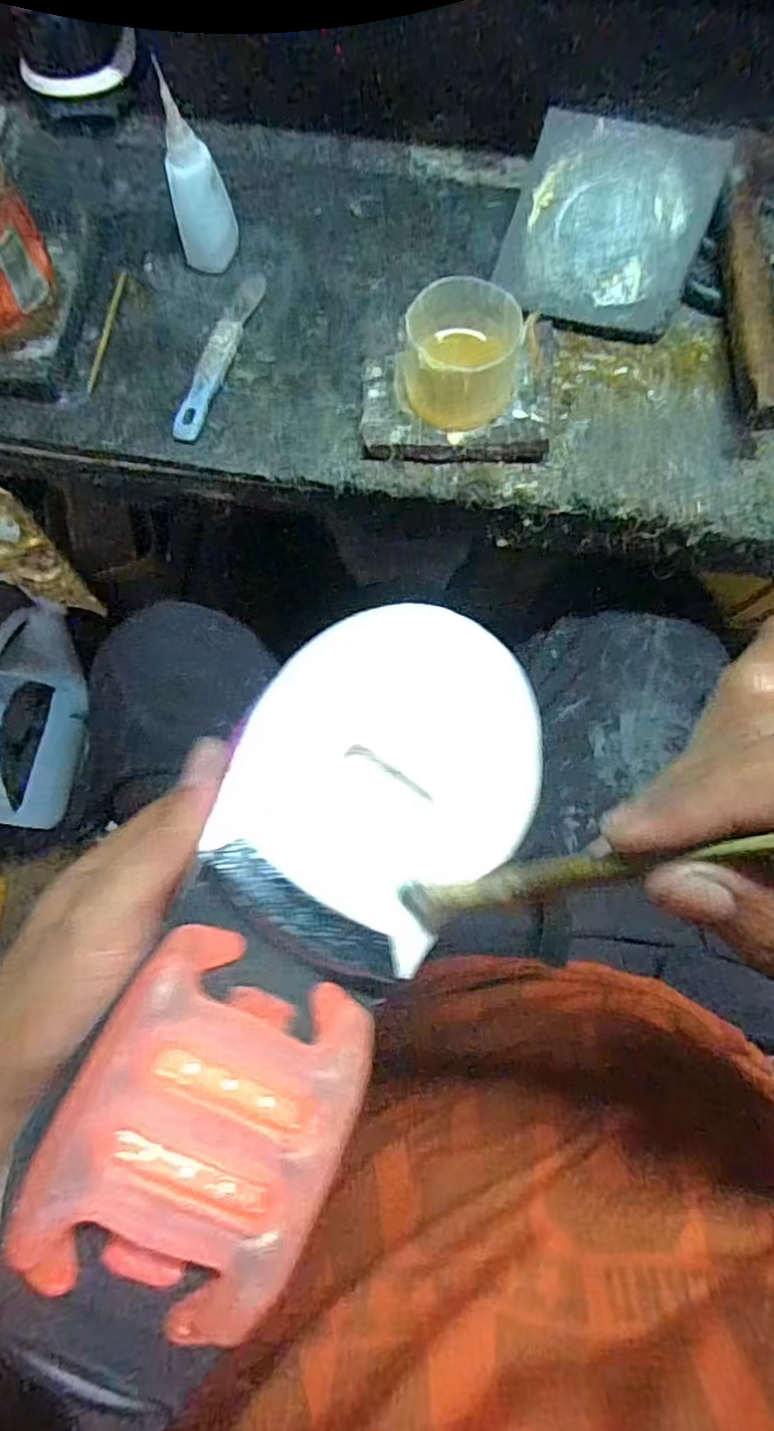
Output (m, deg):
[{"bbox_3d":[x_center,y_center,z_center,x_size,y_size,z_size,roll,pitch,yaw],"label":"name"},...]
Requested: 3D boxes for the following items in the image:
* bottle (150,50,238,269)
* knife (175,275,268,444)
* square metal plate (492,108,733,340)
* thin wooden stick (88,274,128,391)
[{"bbox_3d":[-0.120,-0.332,0.416,0.035,0.101,0.029,-10,78,-2],"label":"bottle"},{"bbox_3d":[-0.111,-0.240,0.440,0.019,0.010,0.137,18,79,4],"label":"knife"},{"bbox_3d":[0.139,-0.309,0.421,0.115,0.006,0.113,19,100,8],"label":"square metal plate"},{"bbox_3d":[-0.190,-0.261,0.451,0.006,0.005,0.097,8,78,2],"label":"thin wooden stick"}]

